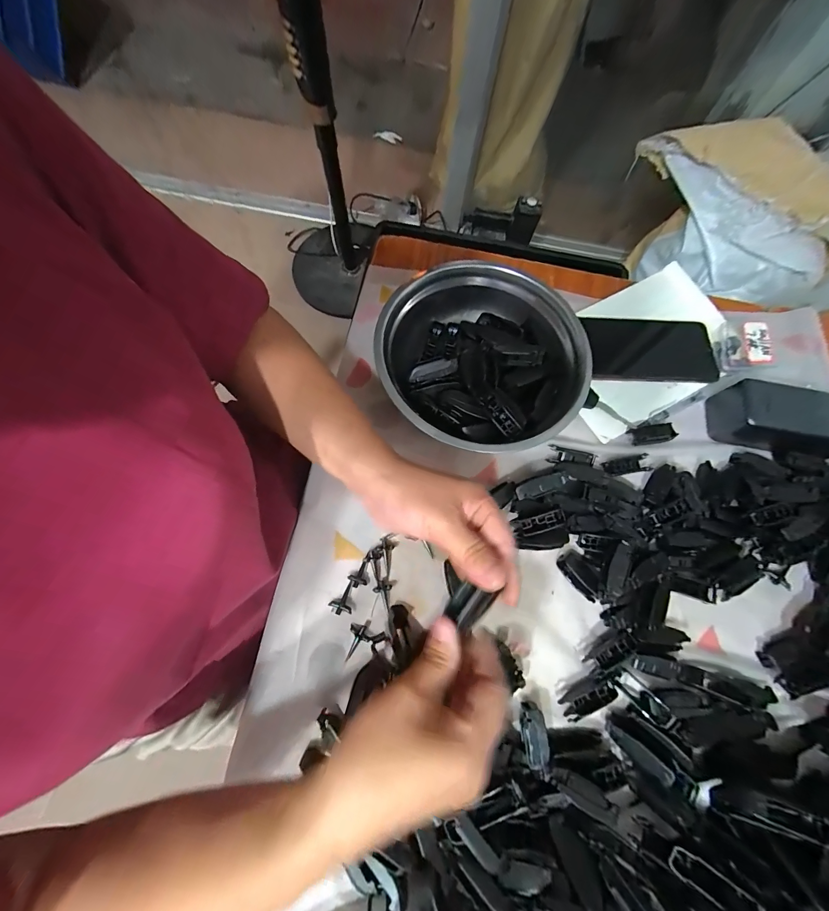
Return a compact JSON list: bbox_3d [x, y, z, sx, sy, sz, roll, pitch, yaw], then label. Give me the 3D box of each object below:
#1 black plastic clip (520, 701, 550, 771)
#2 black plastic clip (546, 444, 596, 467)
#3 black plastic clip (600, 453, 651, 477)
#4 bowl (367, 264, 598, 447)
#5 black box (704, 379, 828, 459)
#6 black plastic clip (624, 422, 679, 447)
[{"bbox_3d":[0.096,0.223,0.286,0.019,0.011,0.042,-6,73,-5],"label":"black plastic clip"},{"bbox_3d":[0.159,0.001,0.360,0.047,0.015,0.017,14,73,1],"label":"black plastic clip"},{"bbox_3d":[0.217,0.011,0.363,0.050,0.005,0.018,-12,74,-7],"label":"black plastic clip"},{"bbox_3d":[0.069,-0.090,0.365,0.196,0.082,0.188,1,73,-3],"label":"bowl"},{"bbox_3d":[0.388,-0.036,0.367,0.129,0.045,0.058,16,73,2],"label":"black box"},{"bbox_3d":[0.254,-0.023,0.377,0.047,0.009,0.020,-4,73,-4],"label":"black plastic clip"}]

